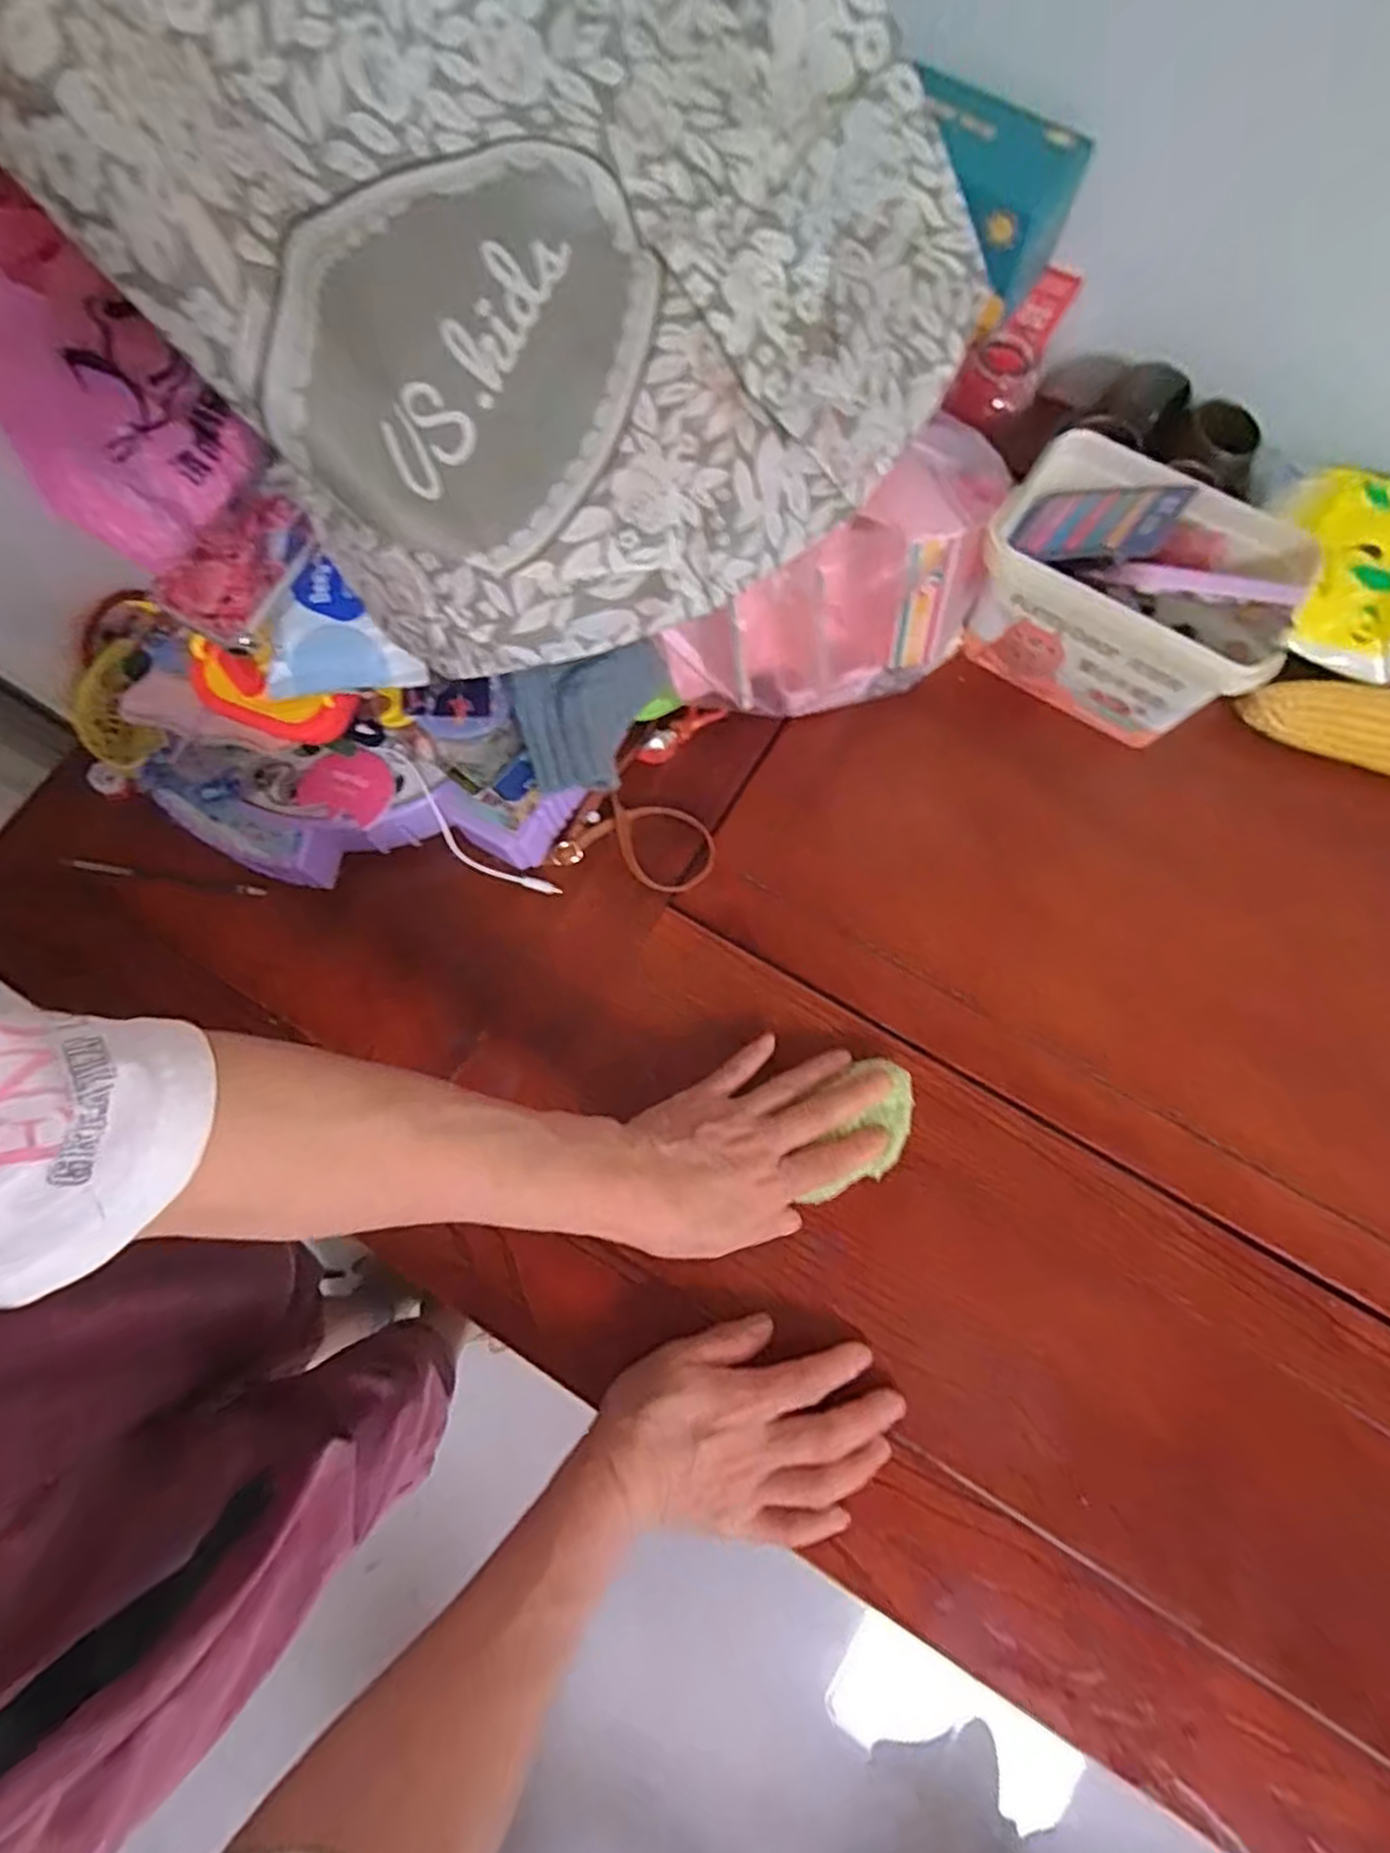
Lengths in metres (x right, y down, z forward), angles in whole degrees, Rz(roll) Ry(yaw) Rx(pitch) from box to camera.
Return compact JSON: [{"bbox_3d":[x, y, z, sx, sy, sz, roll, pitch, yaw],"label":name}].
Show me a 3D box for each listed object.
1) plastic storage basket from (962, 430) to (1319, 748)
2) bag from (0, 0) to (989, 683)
[{"bbox_3d":[0.263,-0.207,0.473,0.163,0.123,0.105,31,77,8],"label":"plastic storage basket"},{"bbox_3d":[-0.052,-0.307,0.299,0.341,0.115,0.333,-38,108,-6],"label":"bag"}]

